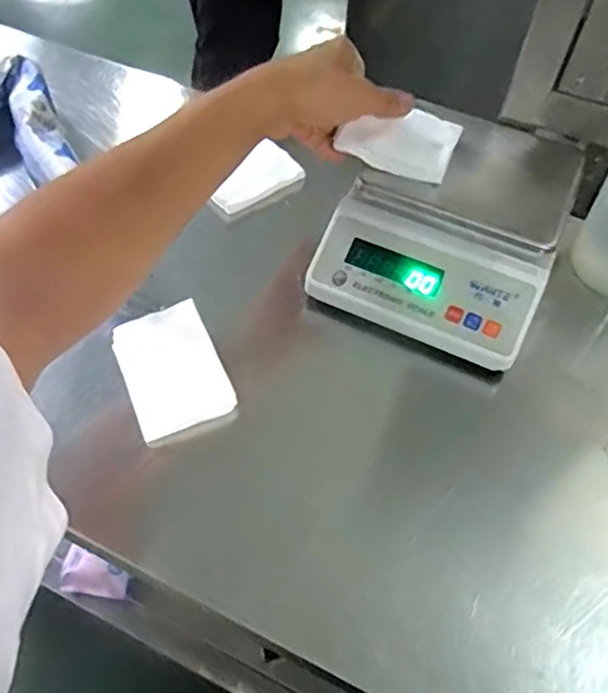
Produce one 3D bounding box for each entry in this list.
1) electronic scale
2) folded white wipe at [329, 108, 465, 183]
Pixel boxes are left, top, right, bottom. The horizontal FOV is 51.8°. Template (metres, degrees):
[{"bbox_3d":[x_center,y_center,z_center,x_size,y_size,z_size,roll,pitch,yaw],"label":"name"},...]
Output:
[{"bbox_3d":[0.138,-0.109,0.572,0.192,0.088,0.236,23,56,14],"label":"electronic scale"},{"bbox_3d":[0.082,-0.178,0.540,0.093,0.013,0.056,24,90,12],"label":"folded white wipe"}]

